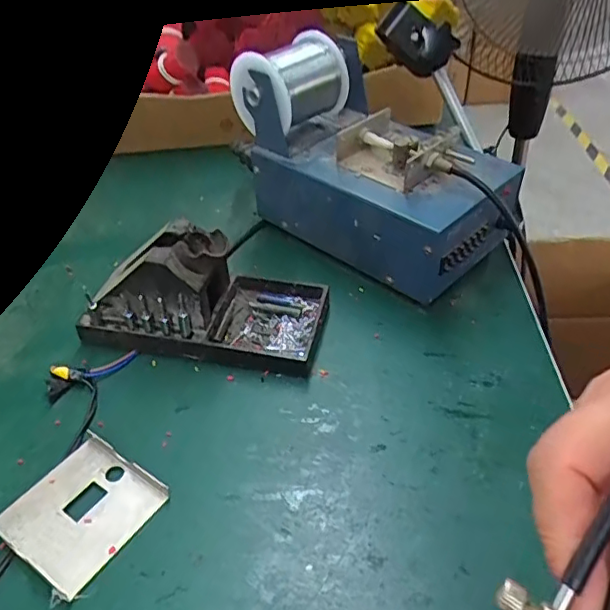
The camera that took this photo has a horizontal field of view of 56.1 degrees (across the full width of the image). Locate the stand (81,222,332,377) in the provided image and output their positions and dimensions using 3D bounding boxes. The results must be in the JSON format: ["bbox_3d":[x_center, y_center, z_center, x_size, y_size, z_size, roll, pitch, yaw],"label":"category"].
[{"bbox_3d":[-0.067,-0.013,0.389,0.156,0.070,0.077,6,42,10],"label":"stand"}]

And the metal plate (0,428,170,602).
[{"bbox_3d":[-0.119,0.108,0.305,0.064,0.010,0.069,22,47,26],"label":"metal plate"}]

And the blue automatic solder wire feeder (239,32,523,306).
[{"bbox_3d":[0.057,-0.115,0.455,0.122,0.126,0.209,-33,49,-30],"label":"blue automatic solder wire feeder"}]

